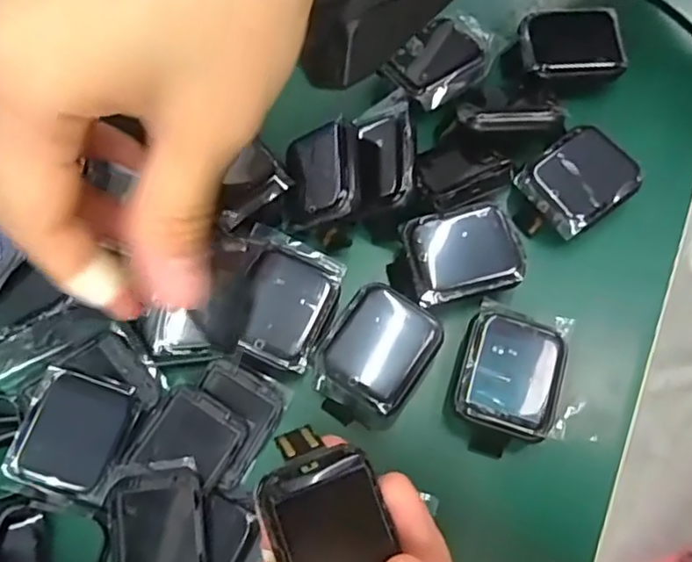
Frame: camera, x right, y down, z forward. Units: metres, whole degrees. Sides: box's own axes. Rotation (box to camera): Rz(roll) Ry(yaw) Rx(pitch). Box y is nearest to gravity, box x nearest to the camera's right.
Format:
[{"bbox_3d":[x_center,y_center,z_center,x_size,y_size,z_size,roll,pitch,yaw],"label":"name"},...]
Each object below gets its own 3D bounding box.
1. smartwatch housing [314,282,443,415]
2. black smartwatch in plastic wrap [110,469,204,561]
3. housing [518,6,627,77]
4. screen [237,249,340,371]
[{"bbox_3d":[0.011,0.025,0.224,0.036,0.006,0.044,32,73,10],"label":"smartwatch housing"},{"bbox_3d":[-0.063,0.085,0.210,0.033,0.005,0.039,-8,79,12],"label":"black smartwatch in plastic wrap"},{"bbox_3d":[0.099,-0.104,0.276,0.043,0.016,0.034,-1,70,-1],"label":"housing"},{"bbox_3d":[-0.021,0.009,0.227,0.030,0.005,0.041,17,71,6],"label":"screen"}]

